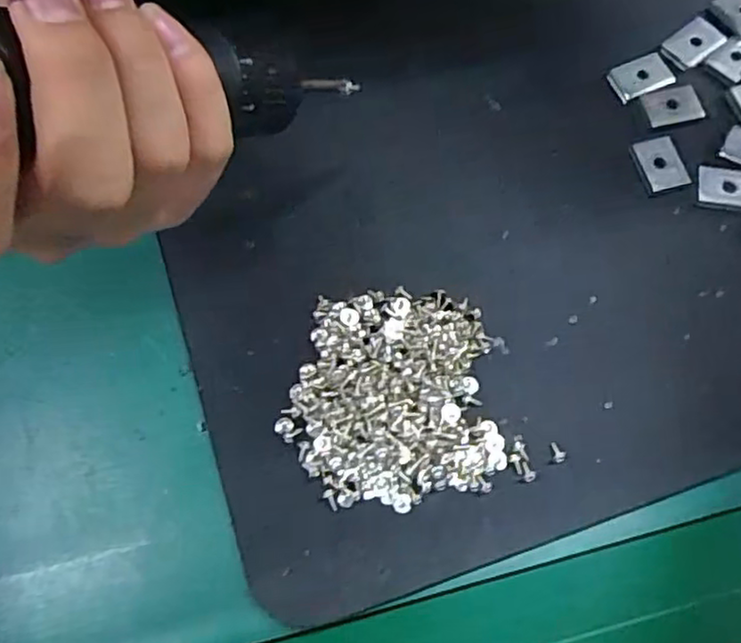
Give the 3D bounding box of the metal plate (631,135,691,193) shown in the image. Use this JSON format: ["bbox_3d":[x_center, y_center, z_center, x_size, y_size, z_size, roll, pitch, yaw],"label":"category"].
[{"bbox_3d":[0.141,-0.077,0.323,0.019,0.004,0.027,-14,70,-3],"label":"metal plate"}]

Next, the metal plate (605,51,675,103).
[{"bbox_3d":[0.137,-0.125,0.339,0.030,0.004,0.021,-23,71,-6],"label":"metal plate"}]

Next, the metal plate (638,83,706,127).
[{"bbox_3d":[0.151,-0.108,0.333,0.029,0.004,0.019,-15,70,-4],"label":"metal plate"}]

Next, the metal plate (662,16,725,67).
[{"bbox_3d":[0.168,-0.145,0.346,0.027,0.004,0.020,-38,73,-11],"label":"metal plate"}]

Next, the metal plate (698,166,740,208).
[{"bbox_3d":[0.170,-0.063,0.316,0.027,0.004,0.018,9,83,9],"label":"metal plate"}]

